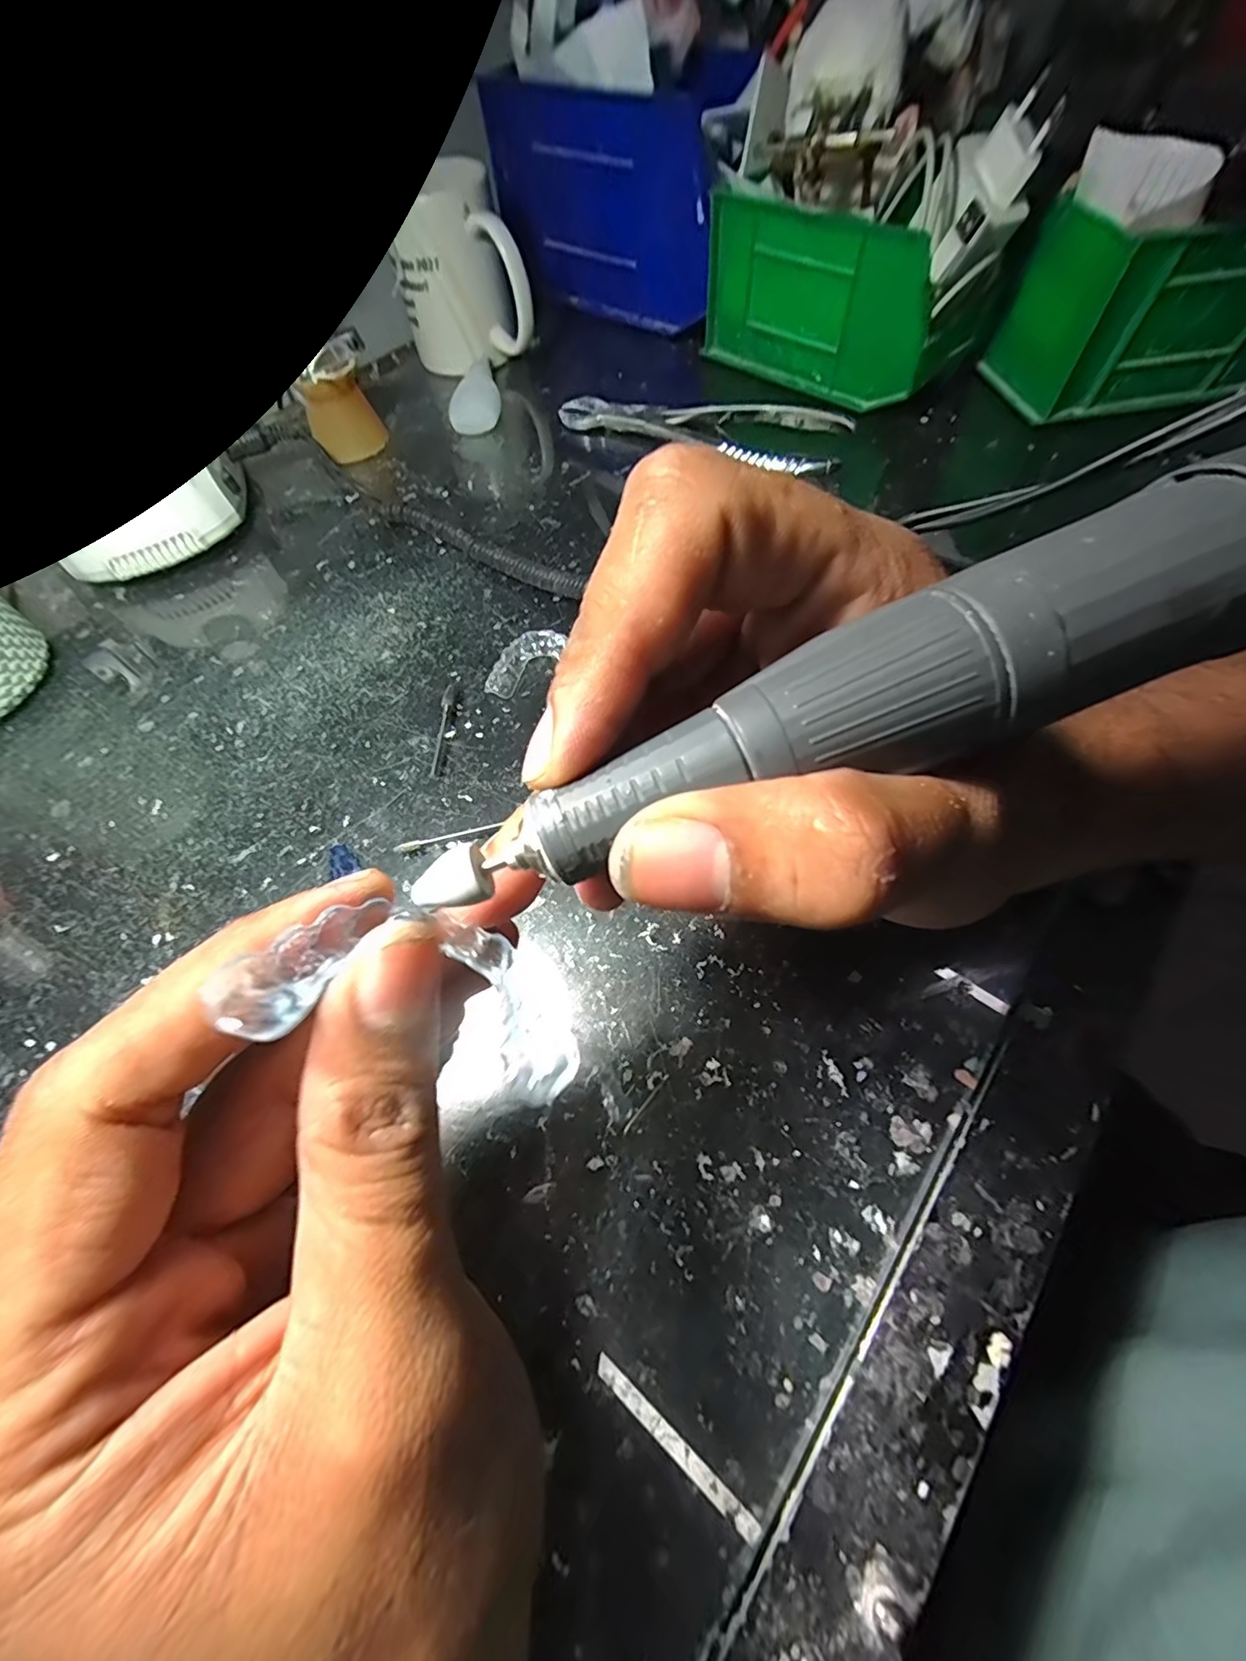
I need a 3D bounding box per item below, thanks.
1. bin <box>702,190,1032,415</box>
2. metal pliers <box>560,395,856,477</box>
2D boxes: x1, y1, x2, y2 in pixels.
[{"bbox_3d":[0.147,-0.359,0.368,0.175,0.085,0.086,37,70,21],"label":"bin"},{"bbox_3d":[0.047,-0.269,0.363,0.194,0.022,0.039,23,66,15],"label":"metal pliers"}]

